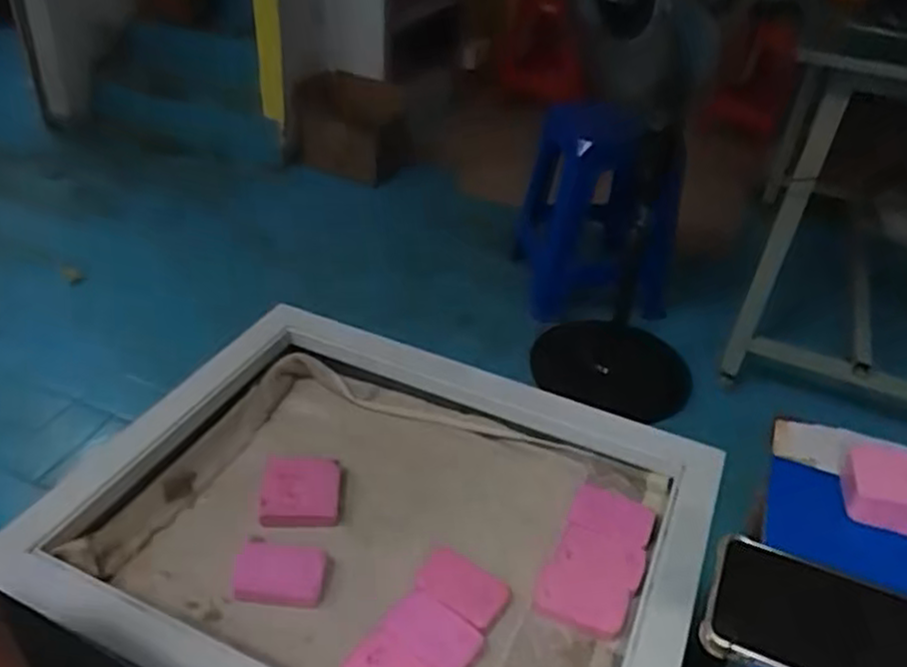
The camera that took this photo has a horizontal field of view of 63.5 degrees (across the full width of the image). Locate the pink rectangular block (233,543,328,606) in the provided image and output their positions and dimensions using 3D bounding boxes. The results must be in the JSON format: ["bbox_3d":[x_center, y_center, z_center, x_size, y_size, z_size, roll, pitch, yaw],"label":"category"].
[{"bbox_3d":[-0.143,0.195,0.603,0.074,0.015,0.051,5,36,1],"label":"pink rectangular block"}]

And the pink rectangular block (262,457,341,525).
[{"bbox_3d":[-0.140,0.142,0.675,0.068,0.014,0.085,0,31,-6],"label":"pink rectangular block"}]

